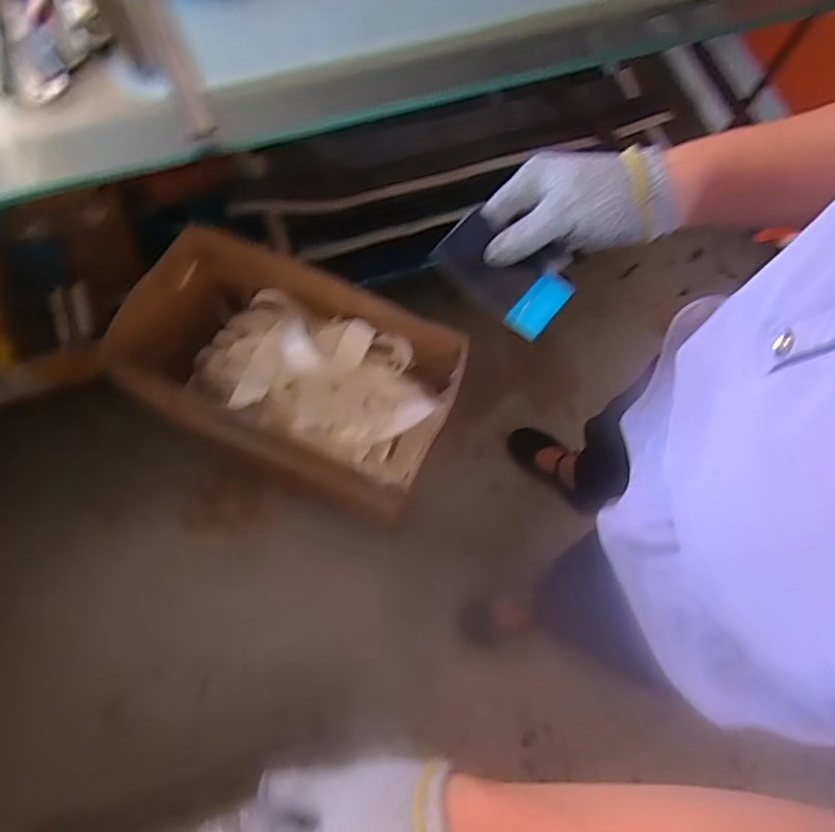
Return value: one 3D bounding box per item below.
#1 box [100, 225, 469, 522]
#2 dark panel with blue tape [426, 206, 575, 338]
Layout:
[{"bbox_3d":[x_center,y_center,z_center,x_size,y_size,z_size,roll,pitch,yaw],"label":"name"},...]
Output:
[{"bbox_3d":[-0.193,-0.077,0.978,0.487,0.207,0.313,22,73,5],"label":"box"},{"bbox_3d":[0.061,-0.104,0.428,0.096,0.008,0.054,39,86,3],"label":"dark panel with blue tape"}]

